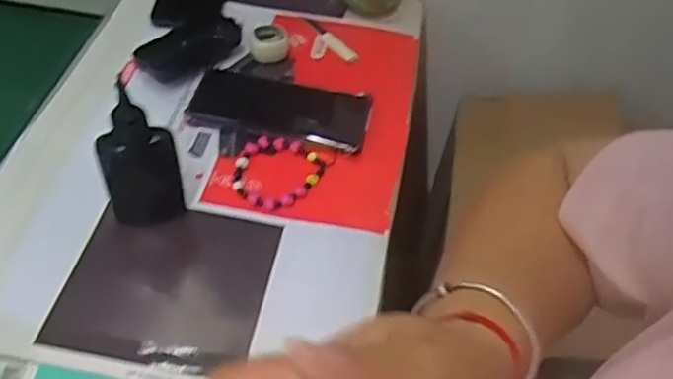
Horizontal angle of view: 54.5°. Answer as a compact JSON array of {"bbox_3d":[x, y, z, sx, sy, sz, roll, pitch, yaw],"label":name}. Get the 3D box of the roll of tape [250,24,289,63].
[{"bbox_3d":[-0.068,-0.149,0.664,0.036,0.023,0.041,7,48,1],"label":"roll of tape"}]

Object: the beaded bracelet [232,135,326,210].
[{"bbox_3d":[-0.051,-0.016,0.563,0.070,0.012,0.078,16,49,9],"label":"beaded bracelet"}]

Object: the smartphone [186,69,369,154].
[{"bbox_3d":[-0.053,-0.078,0.615,0.164,0.016,0.079,9,48,3],"label":"smartphone"}]

